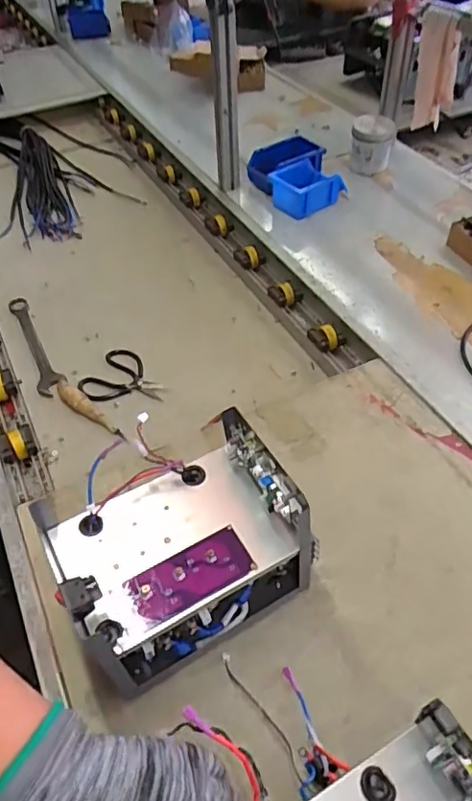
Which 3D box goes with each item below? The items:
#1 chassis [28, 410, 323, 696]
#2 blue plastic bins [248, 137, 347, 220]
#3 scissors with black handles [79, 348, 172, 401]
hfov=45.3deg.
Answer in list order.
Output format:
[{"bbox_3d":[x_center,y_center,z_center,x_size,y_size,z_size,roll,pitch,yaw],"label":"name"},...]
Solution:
[{"bbox_3d":[-0.059,0.159,0.608,0.243,0.179,0.160,-24,50,-20],"label":"chassis"},{"bbox_3d":[0.145,-0.519,1.323,0.176,0.089,0.223,-21,49,-16],"label":"blue plastic bins"},{"bbox_3d":[-0.198,-0.044,1.032,0.156,0.015,0.132,0,47,4],"label":"scissors with black handles"}]

